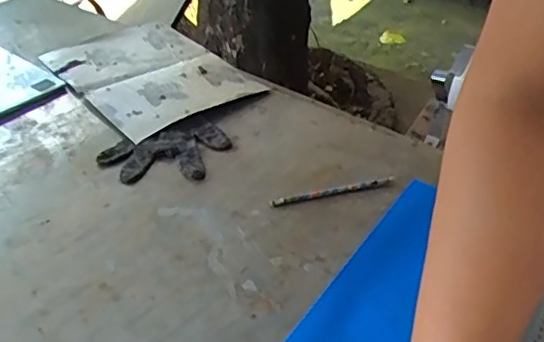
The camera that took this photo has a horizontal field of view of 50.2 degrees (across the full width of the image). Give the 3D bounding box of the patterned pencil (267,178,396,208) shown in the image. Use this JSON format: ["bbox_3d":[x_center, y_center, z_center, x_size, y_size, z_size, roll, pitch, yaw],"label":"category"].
[{"bbox_3d":[0.078,0.026,0.735,0.164,0.005,0.013,-10,40,-14],"label":"patterned pencil"}]

